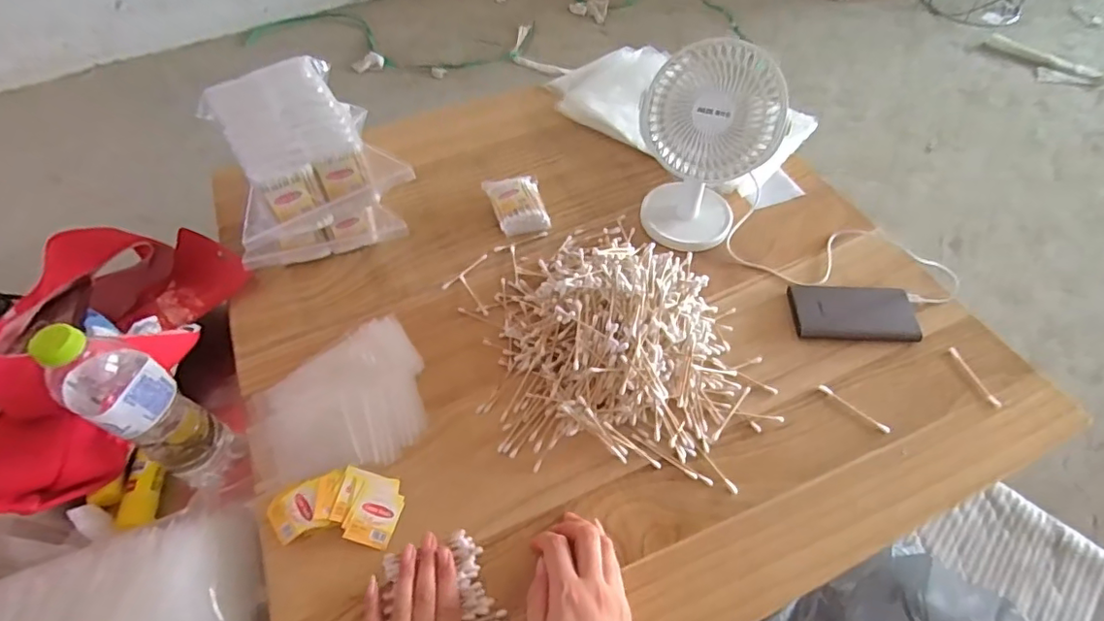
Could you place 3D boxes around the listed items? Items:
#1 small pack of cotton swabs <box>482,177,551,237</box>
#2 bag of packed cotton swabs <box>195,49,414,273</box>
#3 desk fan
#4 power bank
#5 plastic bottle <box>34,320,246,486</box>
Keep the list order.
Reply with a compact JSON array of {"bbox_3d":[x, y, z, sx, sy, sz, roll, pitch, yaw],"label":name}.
[{"bbox_3d":[-0.044,-0.134,0.698,0.069,0.032,0.082,-12,56,-9],"label":"small pack of cotton swabs"},{"bbox_3d":[-0.298,-0.171,0.653,0.190,0.147,0.212,-26,59,-18],"label":"bag of packed cotton swabs"},{"bbox_3d":[0.169,-0.184,0.627,0.146,0.205,0.118,11,55,6],"label":"desk fan"},{"bbox_3d":[0.336,0.002,0.614,0.134,0.014,0.075,4,55,2],"label":"power bank"},{"bbox_3d":[-0.365,0.092,0.498,0.073,0.232,0.065,22,57,15],"label":"plastic bottle"}]

